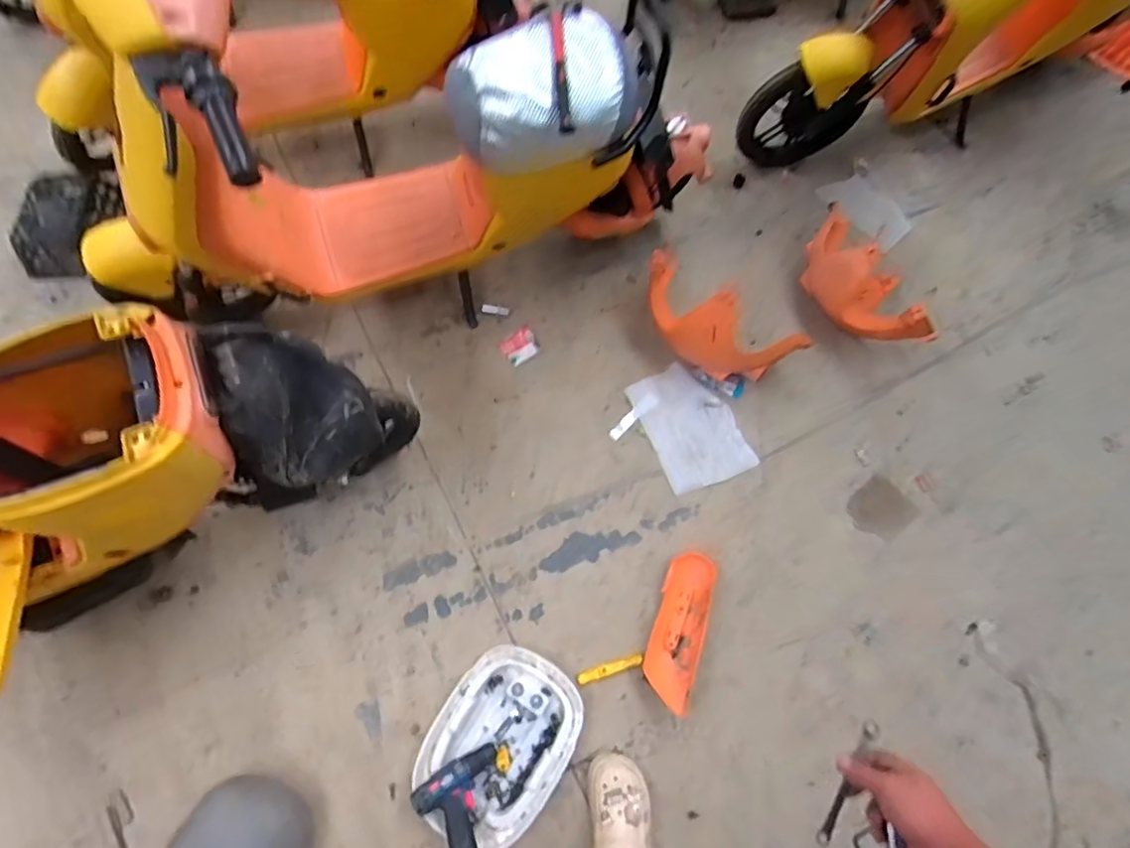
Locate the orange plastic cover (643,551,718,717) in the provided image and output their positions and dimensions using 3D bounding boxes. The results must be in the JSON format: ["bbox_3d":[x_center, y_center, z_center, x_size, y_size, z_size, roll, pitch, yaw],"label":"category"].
[{"bbox_3d":[0.259,0.453,1.308,0.117,0.064,0.343,19,67,5],"label":"orange plastic cover"}]

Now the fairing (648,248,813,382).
[{"bbox_3d":[0.384,-0.252,1.501,0.430,0.190,0.154,33,70,13],"label":"fairing"}]

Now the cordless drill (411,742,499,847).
[{"bbox_3d":[-0.185,0.754,1.137,0.174,0.074,0.189,-25,70,-13],"label":"cordless drill"}]

